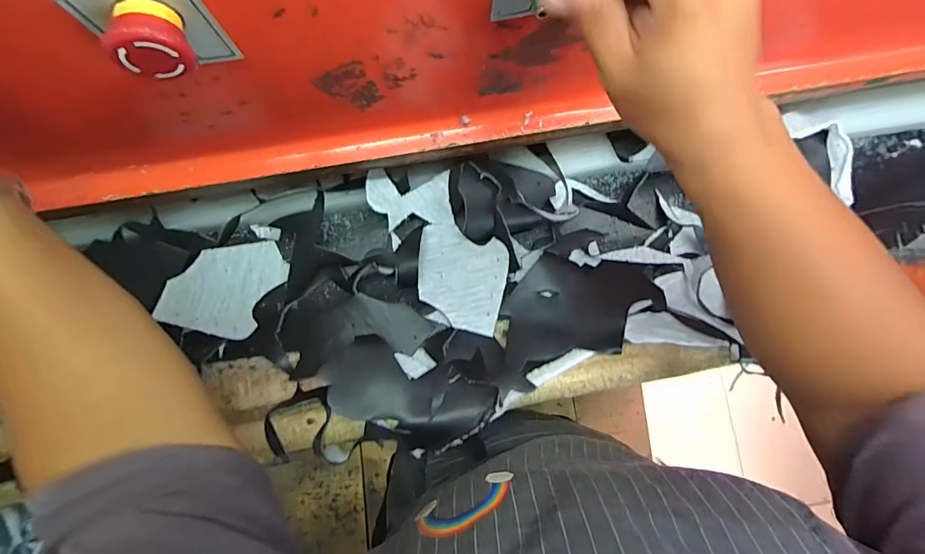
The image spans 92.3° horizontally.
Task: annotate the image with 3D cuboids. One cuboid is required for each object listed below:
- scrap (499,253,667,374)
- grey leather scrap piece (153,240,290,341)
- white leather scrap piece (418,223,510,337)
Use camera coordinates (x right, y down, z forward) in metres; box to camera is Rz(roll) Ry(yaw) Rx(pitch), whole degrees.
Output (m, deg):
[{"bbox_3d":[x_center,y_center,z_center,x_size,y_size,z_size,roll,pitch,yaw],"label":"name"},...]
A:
[{"bbox_3d":[0.118,0.025,0.450,0.161,0.017,0.106,-11,74,-3],"label":"scrap"},{"bbox_3d":[-0.248,0.007,0.465,0.107,0.013,0.104,15,74,-4],"label":"grey leather scrap piece"},{"bbox_3d":[-0.003,-0.001,0.460,0.093,0.016,0.108,12,80,2],"label":"white leather scrap piece"}]

